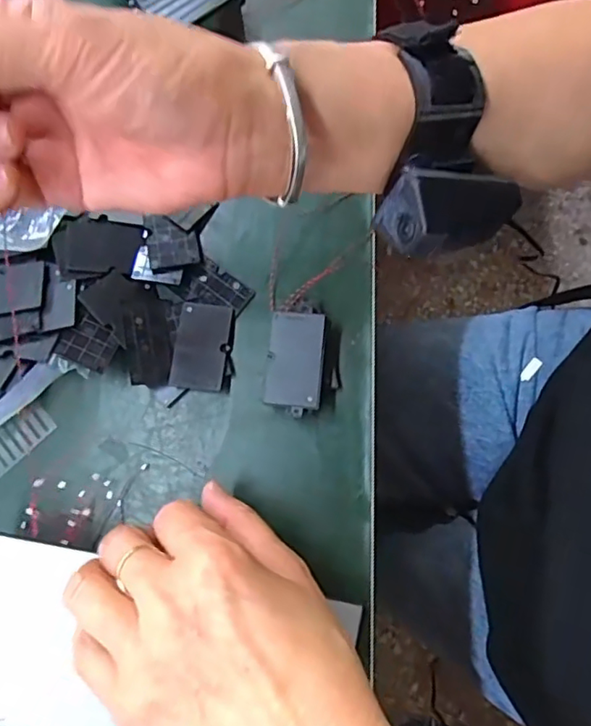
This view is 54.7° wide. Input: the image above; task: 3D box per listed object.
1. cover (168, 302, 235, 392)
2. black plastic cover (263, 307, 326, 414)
[{"bbox_3d":[-0.052,-0.010,0.317,0.030,0.009,0.049,6,79,5],"label":"cover"},{"bbox_3d":[0.000,-0.001,0.307,0.028,0.019,0.055,5,79,5],"label":"black plastic cover"}]

